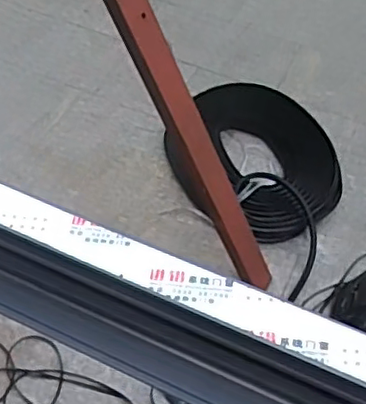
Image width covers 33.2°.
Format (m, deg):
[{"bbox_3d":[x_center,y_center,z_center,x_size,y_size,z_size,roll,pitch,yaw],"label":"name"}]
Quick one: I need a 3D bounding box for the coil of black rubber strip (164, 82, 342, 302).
[{"bbox_3d":[0.228,-0.107,1.912,0.569,0.128,0.547,2,52,-3],"label":"coil of black rubber strip"}]

